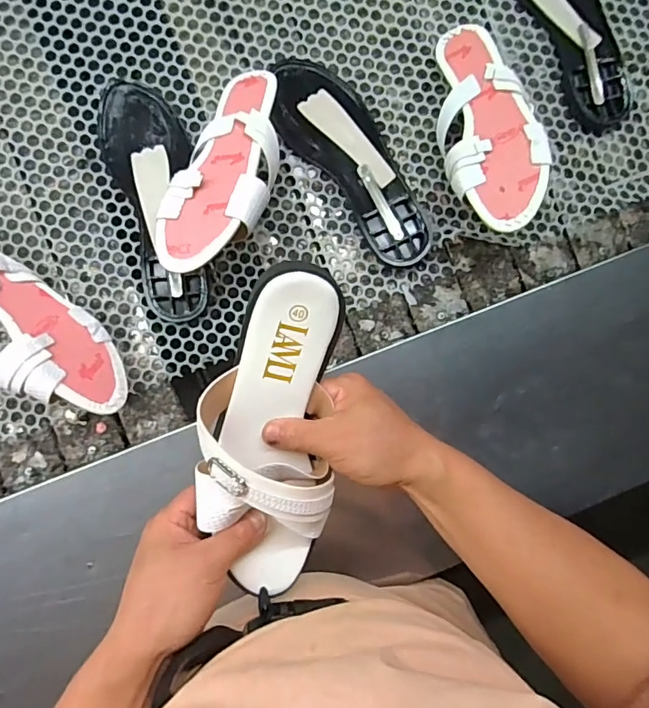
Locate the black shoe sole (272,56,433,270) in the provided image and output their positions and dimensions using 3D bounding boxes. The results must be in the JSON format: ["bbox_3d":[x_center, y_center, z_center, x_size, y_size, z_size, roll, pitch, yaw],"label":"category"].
[{"bbox_3d":[0.032,-0.209,0.526,0.087,0.022,0.246,-38,92,-3],"label":"black shoe sole"}]

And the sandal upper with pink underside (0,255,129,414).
[{"bbox_3d":[-0.292,-0.029,0.470,0.239,0.096,0.052,44,131,-7],"label":"sandal upper with pink underside"}]

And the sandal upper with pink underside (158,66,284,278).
[{"bbox_3d":[-0.092,-0.187,0.478,0.090,0.032,0.236,16,71,-4],"label":"sandal upper with pink underside"}]

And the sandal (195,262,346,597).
[{"bbox_3d":[-0.039,0.059,0.346,0.092,0.058,0.236,6,101,-4],"label":"sandal"}]

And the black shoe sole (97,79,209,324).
[{"bbox_3d":[-0.178,-0.160,0.518,0.084,0.017,0.252,-11,91,-4],"label":"black shoe sole"}]

